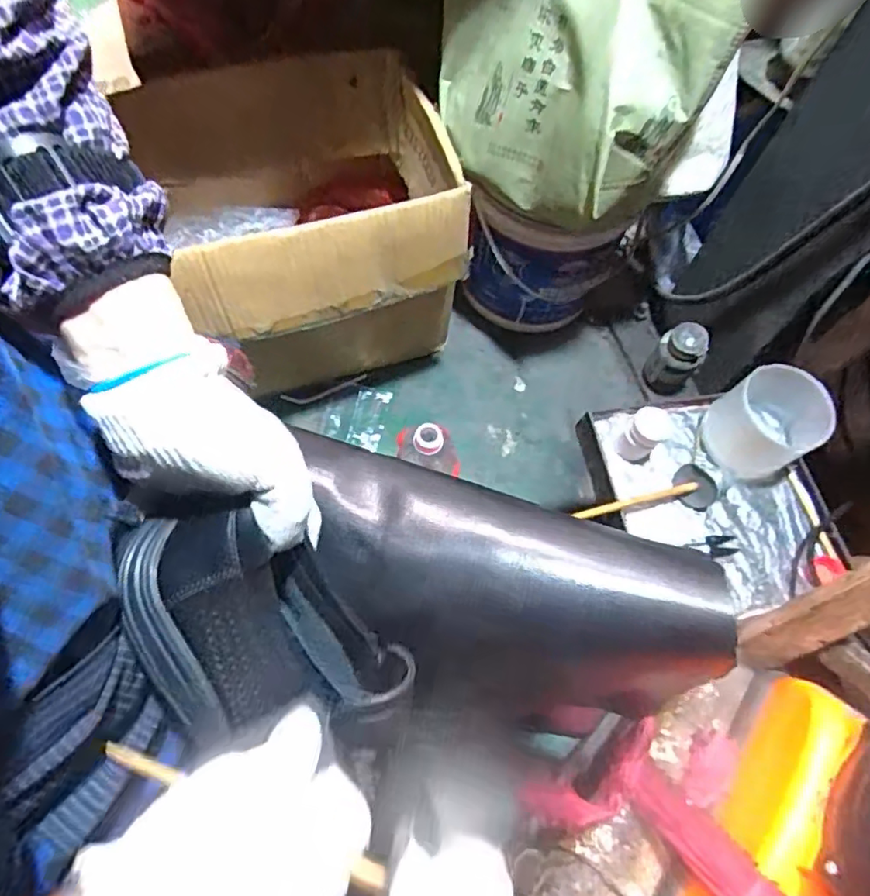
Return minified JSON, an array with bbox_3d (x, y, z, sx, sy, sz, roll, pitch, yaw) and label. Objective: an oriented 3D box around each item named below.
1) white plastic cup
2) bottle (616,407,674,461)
[{"bbox_3d":[0.320,-0.023,0.571,0.087,0.083,0.086,1,66,-3],"label":"white plastic cup"},{"bbox_3d":[0.201,-0.011,0.565,0.034,0.053,0.034,1,66,-3],"label":"bottle"}]

